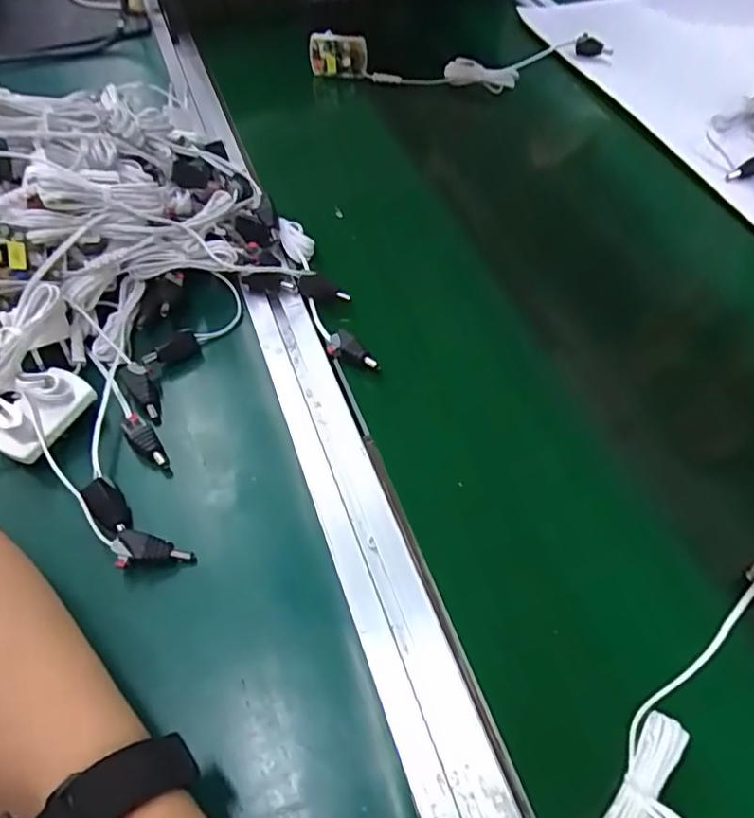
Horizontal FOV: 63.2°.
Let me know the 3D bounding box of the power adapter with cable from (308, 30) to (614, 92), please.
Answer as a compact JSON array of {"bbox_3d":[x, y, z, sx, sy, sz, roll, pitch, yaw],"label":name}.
[{"bbox_3d":[0.085,-0.372,0.650,0.317,0.054,0.083,0,54,3],"label":"power adapter with cable"}]

